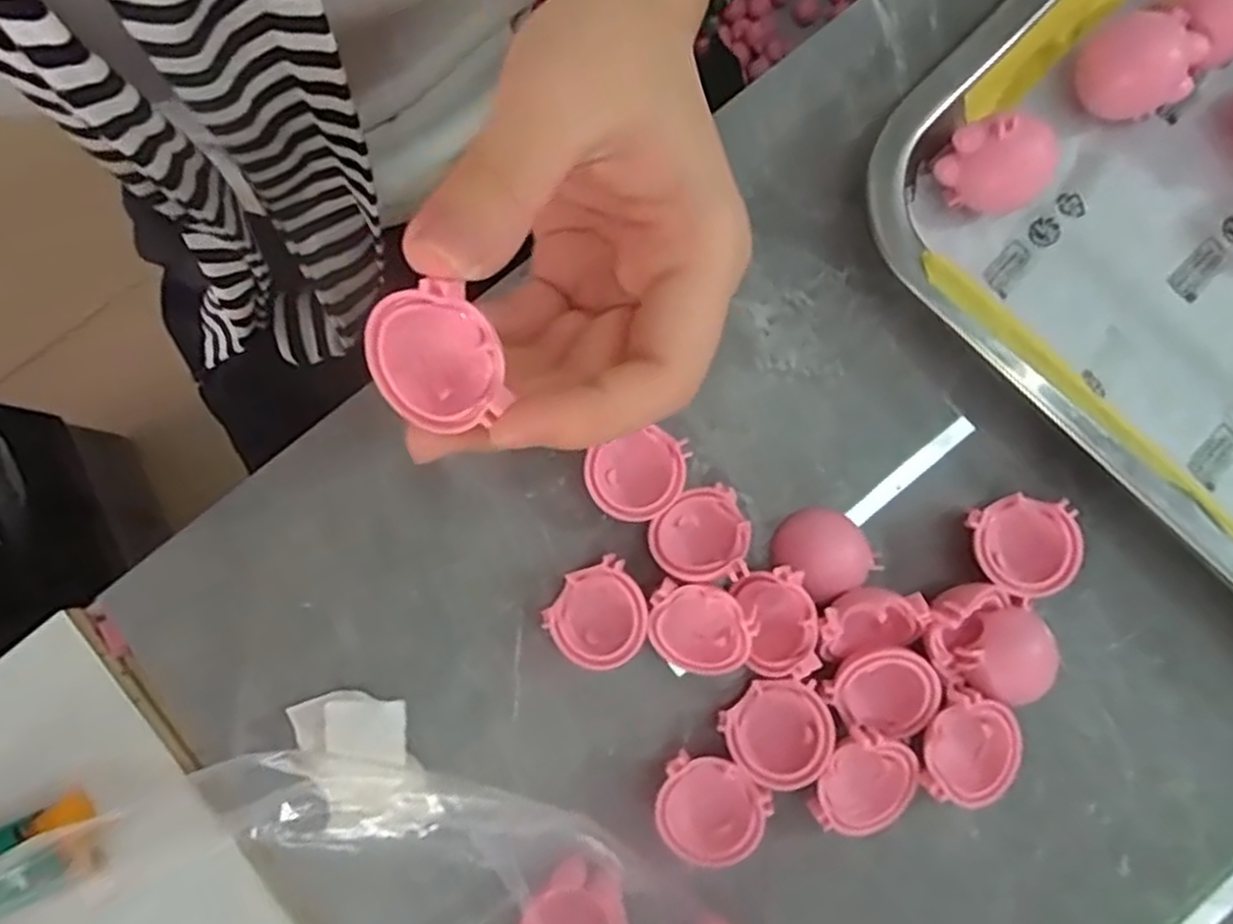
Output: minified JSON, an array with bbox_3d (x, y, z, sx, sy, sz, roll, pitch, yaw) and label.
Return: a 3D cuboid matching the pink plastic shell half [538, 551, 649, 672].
[{"bbox_3d":[-0.006,0.046,0.227,0.028,0.019,0.029,-28,83,-1],"label":"pink plastic shell half"}]

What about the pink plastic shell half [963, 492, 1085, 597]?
[{"bbox_3d":[0.119,0.025,0.226,0.028,0.014,0.028,-9,83,1],"label":"pink plastic shell half"}]

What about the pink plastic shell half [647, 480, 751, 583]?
[{"bbox_3d":[0.024,0.022,0.226,0.028,0.019,0.028,0,83,2],"label":"pink plastic shell half"}]

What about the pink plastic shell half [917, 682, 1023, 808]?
[{"bbox_3d":[0.101,0.083,0.221,0.028,0.020,0.030,0,83,2],"label":"pink plastic shell half"}]

